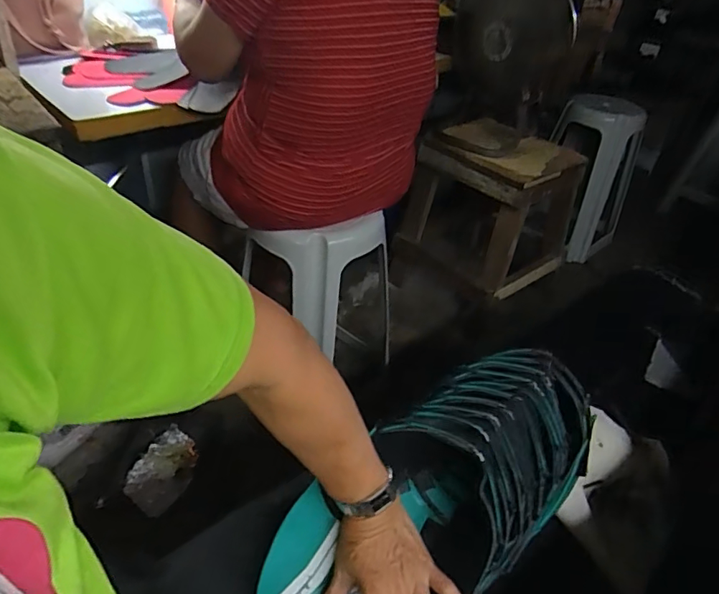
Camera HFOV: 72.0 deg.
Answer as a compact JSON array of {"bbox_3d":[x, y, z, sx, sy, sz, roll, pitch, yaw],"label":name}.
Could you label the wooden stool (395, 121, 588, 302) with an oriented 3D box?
[{"bbox_3d":[0.401,-0.290,1.558,0.314,0.405,0.446,-25,47,-33],"label":"wooden stool"}]

